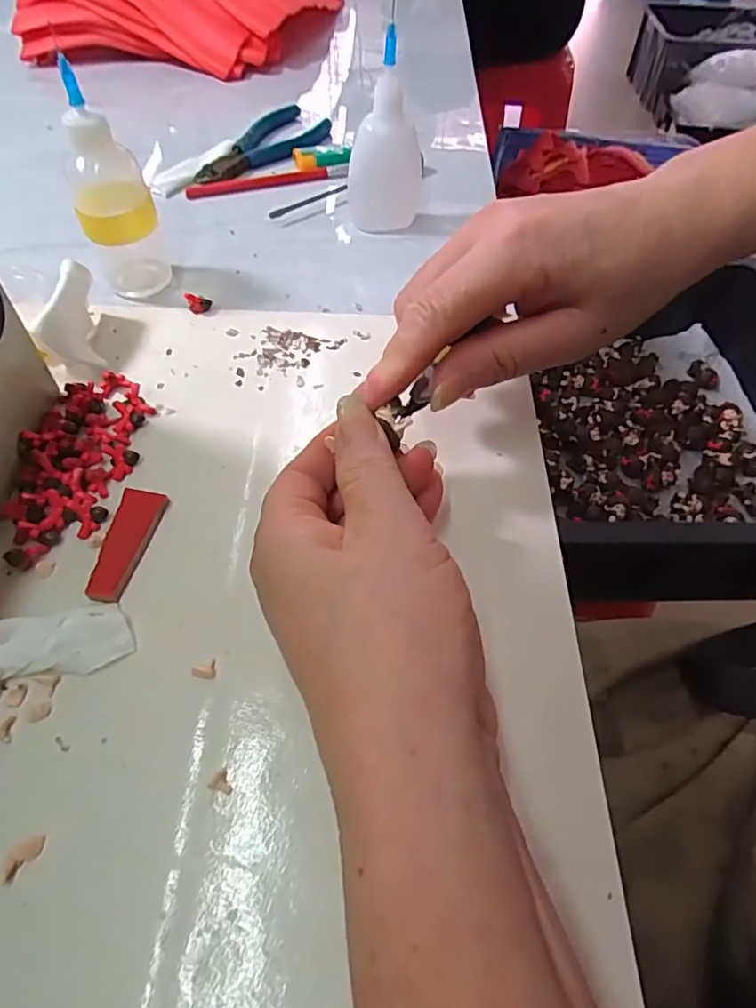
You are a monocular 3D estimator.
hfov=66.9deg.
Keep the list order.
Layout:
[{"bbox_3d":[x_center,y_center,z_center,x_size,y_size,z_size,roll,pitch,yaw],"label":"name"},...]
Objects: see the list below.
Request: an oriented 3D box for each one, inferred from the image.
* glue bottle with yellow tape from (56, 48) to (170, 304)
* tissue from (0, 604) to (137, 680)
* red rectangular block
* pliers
[{"bbox_3d":[-0.140,-0.161,0.299,0.038,0.096,0.043,-20,57,-12],"label":"glue bottle with yellow tape"},{"bbox_3d":[-0.125,0.052,0.199,0.070,0.008,0.029,-11,54,-27],"label":"tissue"},{"bbox_3d":[-0.102,0.016,0.231,0.018,0.005,0.049,6,56,6],"label":"red rectangular block"},{"bbox_3d":[-0.088,-0.256,0.416,0.050,0.009,0.142,25,60,18],"label":"pliers"}]

